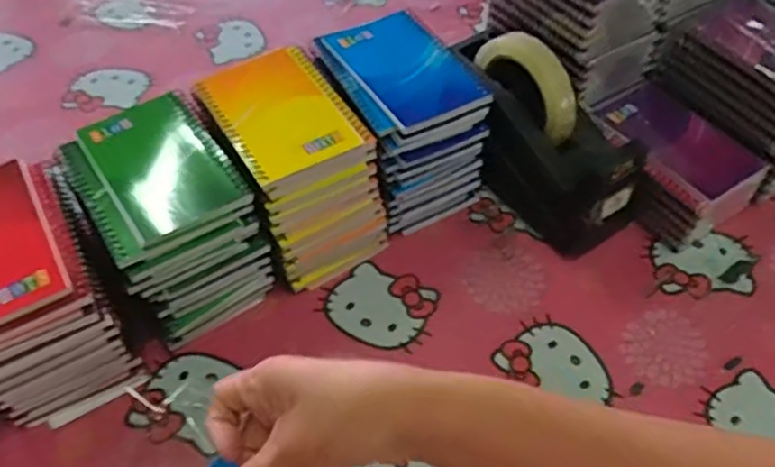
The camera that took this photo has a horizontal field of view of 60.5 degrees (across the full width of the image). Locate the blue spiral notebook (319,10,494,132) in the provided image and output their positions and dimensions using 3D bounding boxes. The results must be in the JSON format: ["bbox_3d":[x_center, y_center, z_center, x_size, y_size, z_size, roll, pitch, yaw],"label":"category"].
[{"bbox_3d":[0.013,-0.134,0.536,0.081,0.014,0.128,-24,55,-19],"label":"blue spiral notebook"}]

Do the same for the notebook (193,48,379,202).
[{"bbox_3d":[-0.082,-0.091,0.511,0.093,0.022,0.133,-26,56,-20],"label":"notebook"}]

